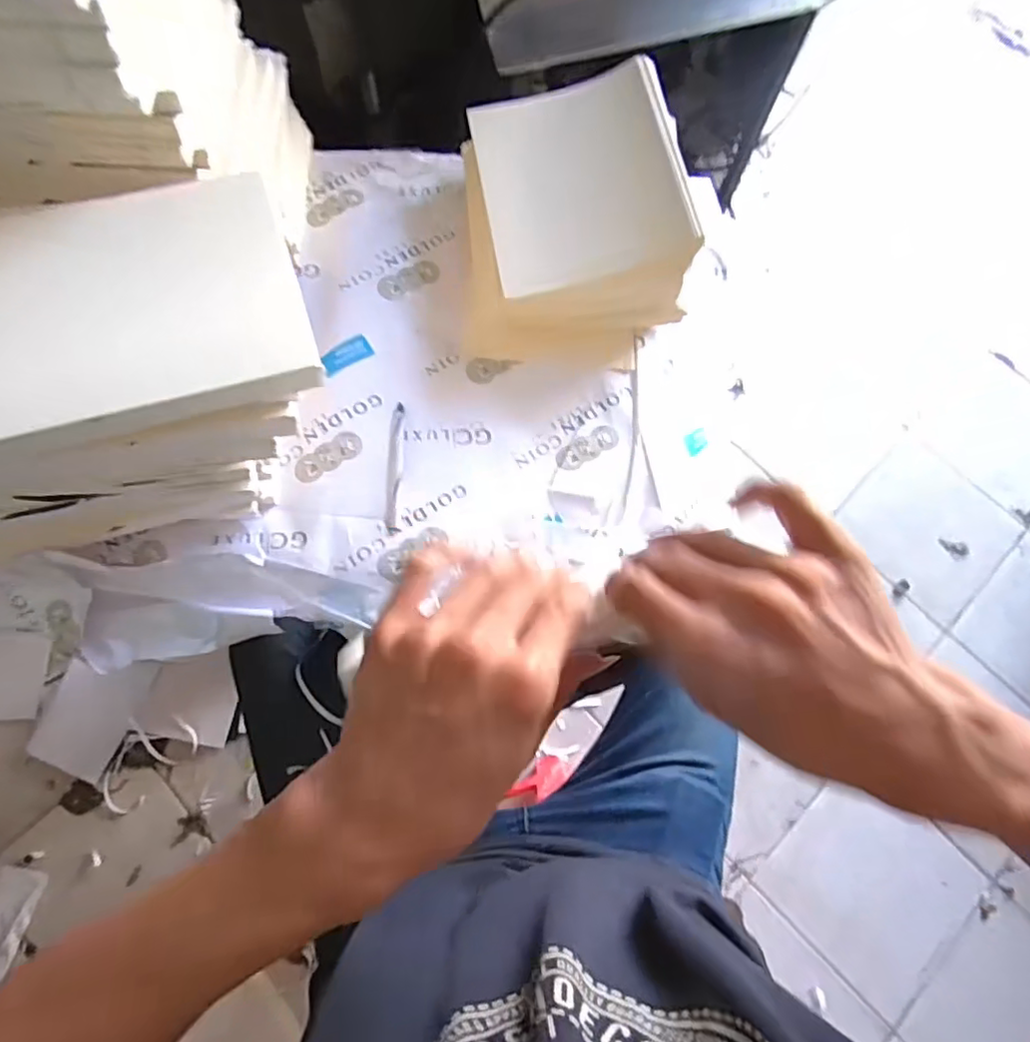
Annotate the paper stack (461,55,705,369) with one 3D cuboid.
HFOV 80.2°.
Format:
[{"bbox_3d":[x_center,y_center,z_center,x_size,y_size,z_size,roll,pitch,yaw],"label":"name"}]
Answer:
[{"bbox_3d":[0.050,-0.281,0.566,0.188,0.114,0.232,-2,73,-3],"label":"paper stack"}]

